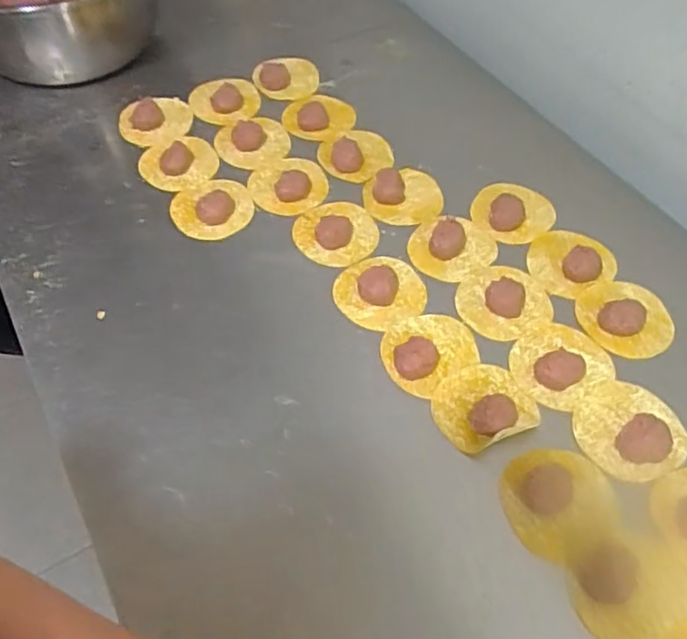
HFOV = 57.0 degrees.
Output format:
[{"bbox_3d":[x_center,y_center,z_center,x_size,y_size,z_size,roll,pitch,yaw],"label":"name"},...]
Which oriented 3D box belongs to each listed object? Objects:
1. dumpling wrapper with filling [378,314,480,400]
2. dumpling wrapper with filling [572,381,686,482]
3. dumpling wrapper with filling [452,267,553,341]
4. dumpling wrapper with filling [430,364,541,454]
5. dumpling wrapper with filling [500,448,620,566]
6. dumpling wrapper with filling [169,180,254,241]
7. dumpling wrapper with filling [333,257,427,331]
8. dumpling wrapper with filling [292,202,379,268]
[{"bbox_3d":[0.072,0.020,0.540,0.081,0.024,0.069,-33,62,-20],"label":"dumpling wrapper with filling"},{"bbox_3d":[0.231,0.086,0.496,0.082,0.022,0.076,0,56,0],"label":"dumpling wrapper with filling"},{"bbox_3d":[0.147,-0.020,0.573,0.085,0.015,0.078,0,56,0],"label":"dumpling wrapper with filling"},{"bbox_3d":[0.113,0.064,0.508,0.078,0.024,0.071,0,56,0],"label":"dumpling wrapper with filling"},{"bbox_3d":[0.159,0.131,0.462,0.080,0.017,0.078,0,56,0],"label":"dumpling wrapper with filling"},{"bbox_3d":[-0.134,-0.115,0.640,0.082,0.017,0.075,-10,56,-7],"label":"dumpling wrapper with filling"},{"bbox_3d":[0.037,-0.031,0.584,0.078,0.016,0.081,0,56,0],"label":"dumpling wrapper with filling"},{"bbox_3d":[-0.006,-0.089,0.629,0.081,0.011,0.078,0,56,0],"label":"dumpling wrapper with filling"}]

